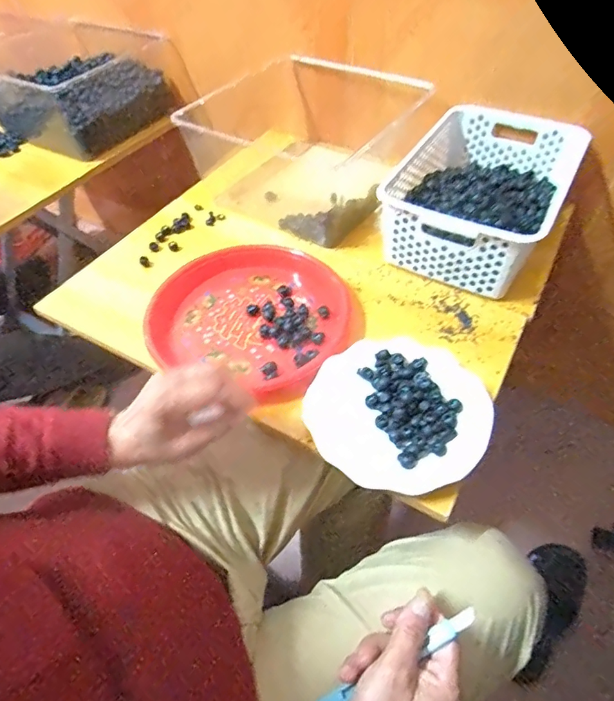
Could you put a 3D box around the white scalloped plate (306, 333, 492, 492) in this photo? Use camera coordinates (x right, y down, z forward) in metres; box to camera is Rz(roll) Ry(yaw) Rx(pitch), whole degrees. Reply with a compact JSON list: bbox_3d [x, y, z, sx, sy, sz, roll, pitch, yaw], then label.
[{"bbox_3d":[0.095,0.063,0.488,0.179,0.026,0.179,-2,51,2],"label":"white scalloped plate"}]

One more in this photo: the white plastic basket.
[{"bbox_3d":[0.253,-0.223,0.665,0.213,0.110,0.305,24,56,21],"label":"white plastic basket"}]

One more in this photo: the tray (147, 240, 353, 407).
[{"bbox_3d":[-0.070,-0.054,0.591,0.253,0.028,0.234,-2,51,2],"label":"tray"}]

